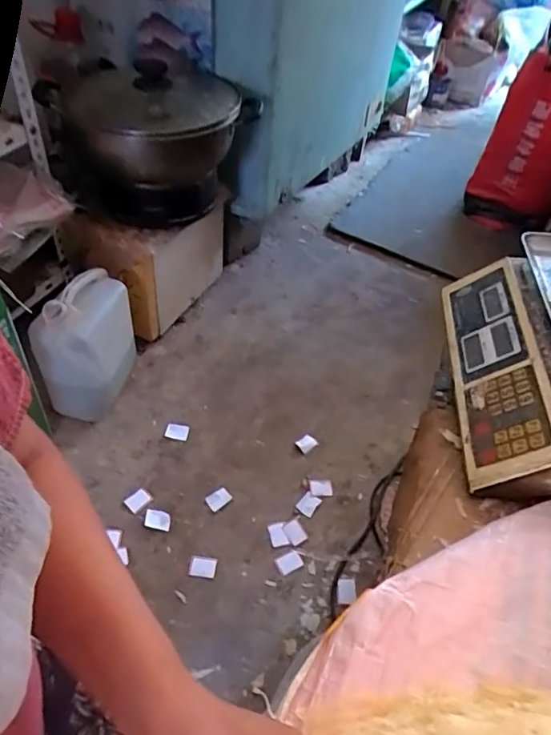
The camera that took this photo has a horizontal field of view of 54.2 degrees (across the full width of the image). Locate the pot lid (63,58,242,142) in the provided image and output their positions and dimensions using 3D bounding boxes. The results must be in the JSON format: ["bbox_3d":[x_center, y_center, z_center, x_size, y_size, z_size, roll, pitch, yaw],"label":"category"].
[{"bbox_3d":[-0.224,-0.537,1.037,0.293,0.055,0.335,14,47,7],"label":"pot lid"}]

